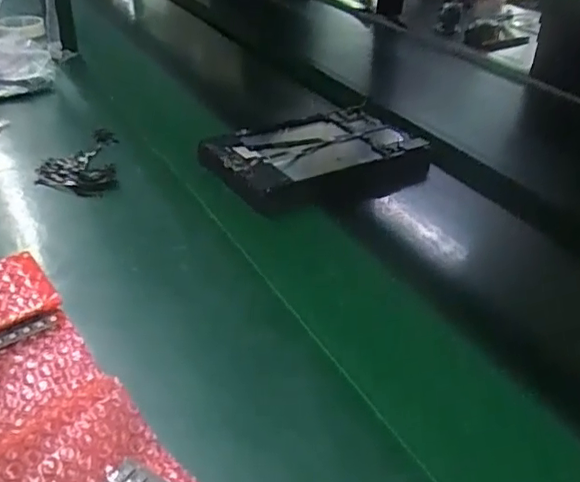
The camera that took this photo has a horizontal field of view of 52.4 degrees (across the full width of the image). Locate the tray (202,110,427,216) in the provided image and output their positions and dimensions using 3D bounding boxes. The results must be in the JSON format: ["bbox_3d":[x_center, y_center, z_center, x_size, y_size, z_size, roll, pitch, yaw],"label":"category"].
[{"bbox_3d":[0.034,-0.101,0.694,0.243,0.031,0.166,-17,38,-27],"label":"tray"}]

